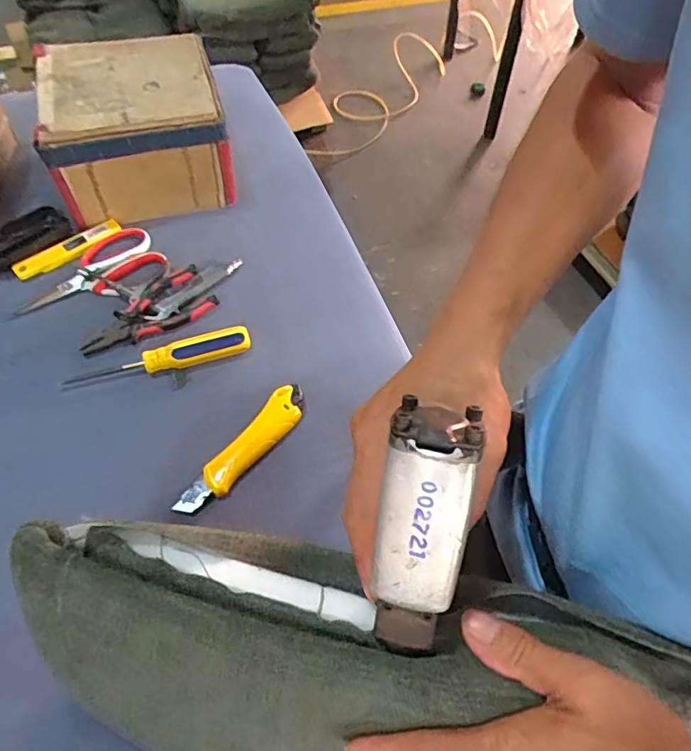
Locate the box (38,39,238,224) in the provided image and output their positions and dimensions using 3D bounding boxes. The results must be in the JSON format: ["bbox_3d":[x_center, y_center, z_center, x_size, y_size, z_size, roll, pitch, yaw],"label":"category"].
[{"bbox_3d":[-0.273,-0.326,0.734,0.210,0.127,0.208,-14,57,-10],"label":"box"}]

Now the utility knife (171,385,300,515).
[{"bbox_3d":[-0.098,0.072,0.548,0.035,0.021,0.163,34,62,20],"label":"utility knife"}]

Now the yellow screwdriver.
[{"bbox_3d":[-0.200,-0.019,0.594,0.193,0.020,0.026,-13,57,-10],"label":"yellow screwdriver"}]

